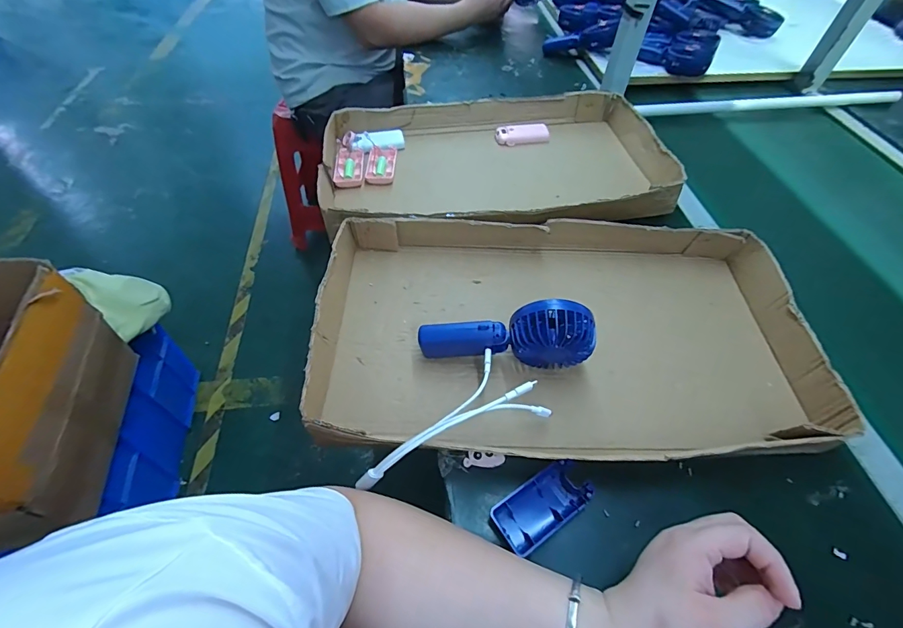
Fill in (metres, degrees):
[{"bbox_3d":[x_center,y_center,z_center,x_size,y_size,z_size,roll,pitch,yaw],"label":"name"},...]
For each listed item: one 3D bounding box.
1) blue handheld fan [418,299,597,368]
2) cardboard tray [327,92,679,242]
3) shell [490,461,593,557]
[{"bbox_3d":[0.060,0.028,0.451,0.181,0.084,0.050,-4,52,13],"label":"blue handheld fan"},{"bbox_3d":[0.069,-0.243,0.661,0.522,0.062,0.341,-5,53,-4],"label":"cardboard tray"},{"bbox_3d":[0.084,0.175,0.377,0.091,0.015,0.045,-28,58,-20],"label":"shell"}]

